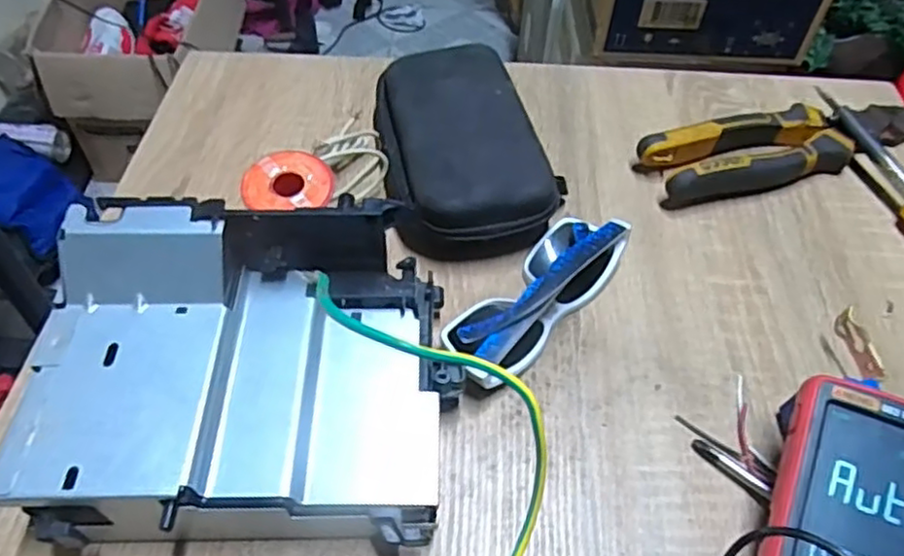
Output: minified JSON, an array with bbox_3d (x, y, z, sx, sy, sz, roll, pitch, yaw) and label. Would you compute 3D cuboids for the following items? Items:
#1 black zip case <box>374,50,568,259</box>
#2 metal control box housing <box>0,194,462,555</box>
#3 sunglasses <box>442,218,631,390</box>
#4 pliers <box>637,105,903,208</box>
[{"bbox_3d":[0.005,-0.093,0.473,0.104,0.053,0.186,-8,52,-8],"label":"black zip case"},{"bbox_3d":[-0.096,0.046,0.325,0.184,0.094,0.142,-3,51,-4],"label":"metal control box housing"},{"bbox_3d":[0.048,0.006,0.396,0.050,0.042,0.143,36,59,24],"label":"sunglasses"},{"bbox_3d":[0.249,-0.101,0.496,0.229,0.030,0.059,-16,53,-14],"label":"pliers"}]

